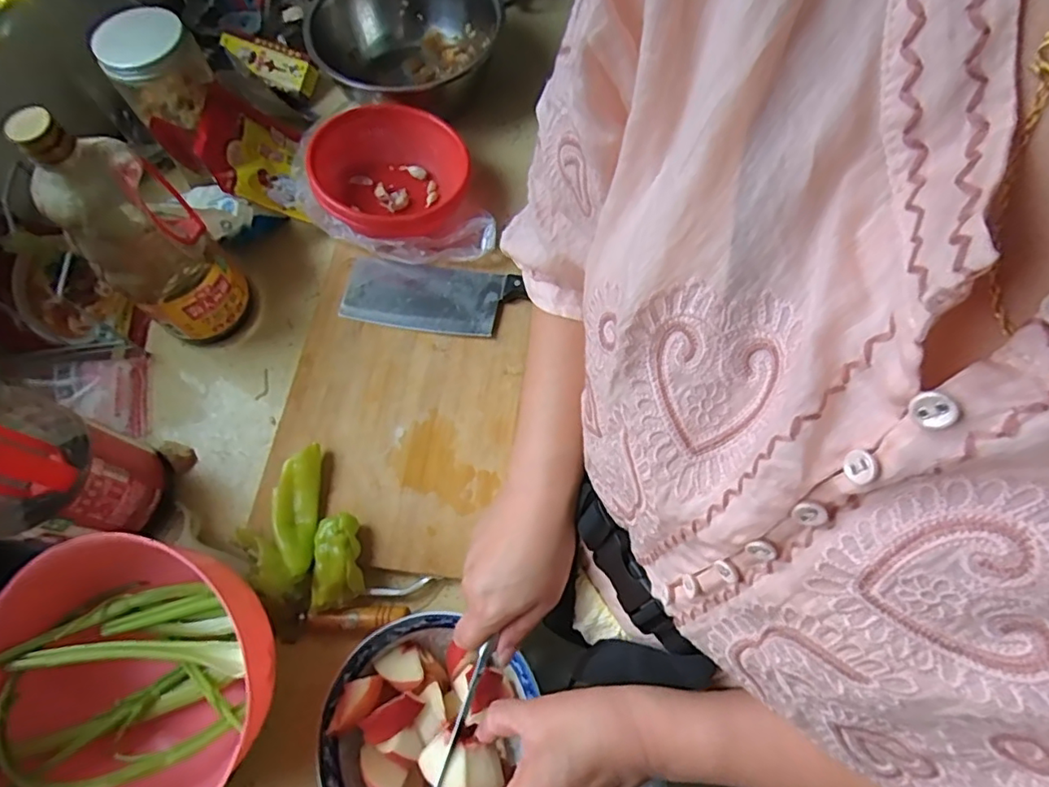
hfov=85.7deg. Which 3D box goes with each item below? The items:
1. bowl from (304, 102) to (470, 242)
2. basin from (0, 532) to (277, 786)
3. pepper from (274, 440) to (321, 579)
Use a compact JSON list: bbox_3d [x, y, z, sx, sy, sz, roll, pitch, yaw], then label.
[{"bbox_3d":[-0.150,-0.243,0.630,0.154,0.075,0.154,-1,66,1],"label":"bowl"},{"bbox_3d":[-0.293,0.228,0.436,0.209,0.120,0.195,-1,66,1],"label":"basin"},{"bbox_3d":[-0.208,0.107,0.522,0.035,0.038,0.114,-2,66,0],"label":"pepper"}]

